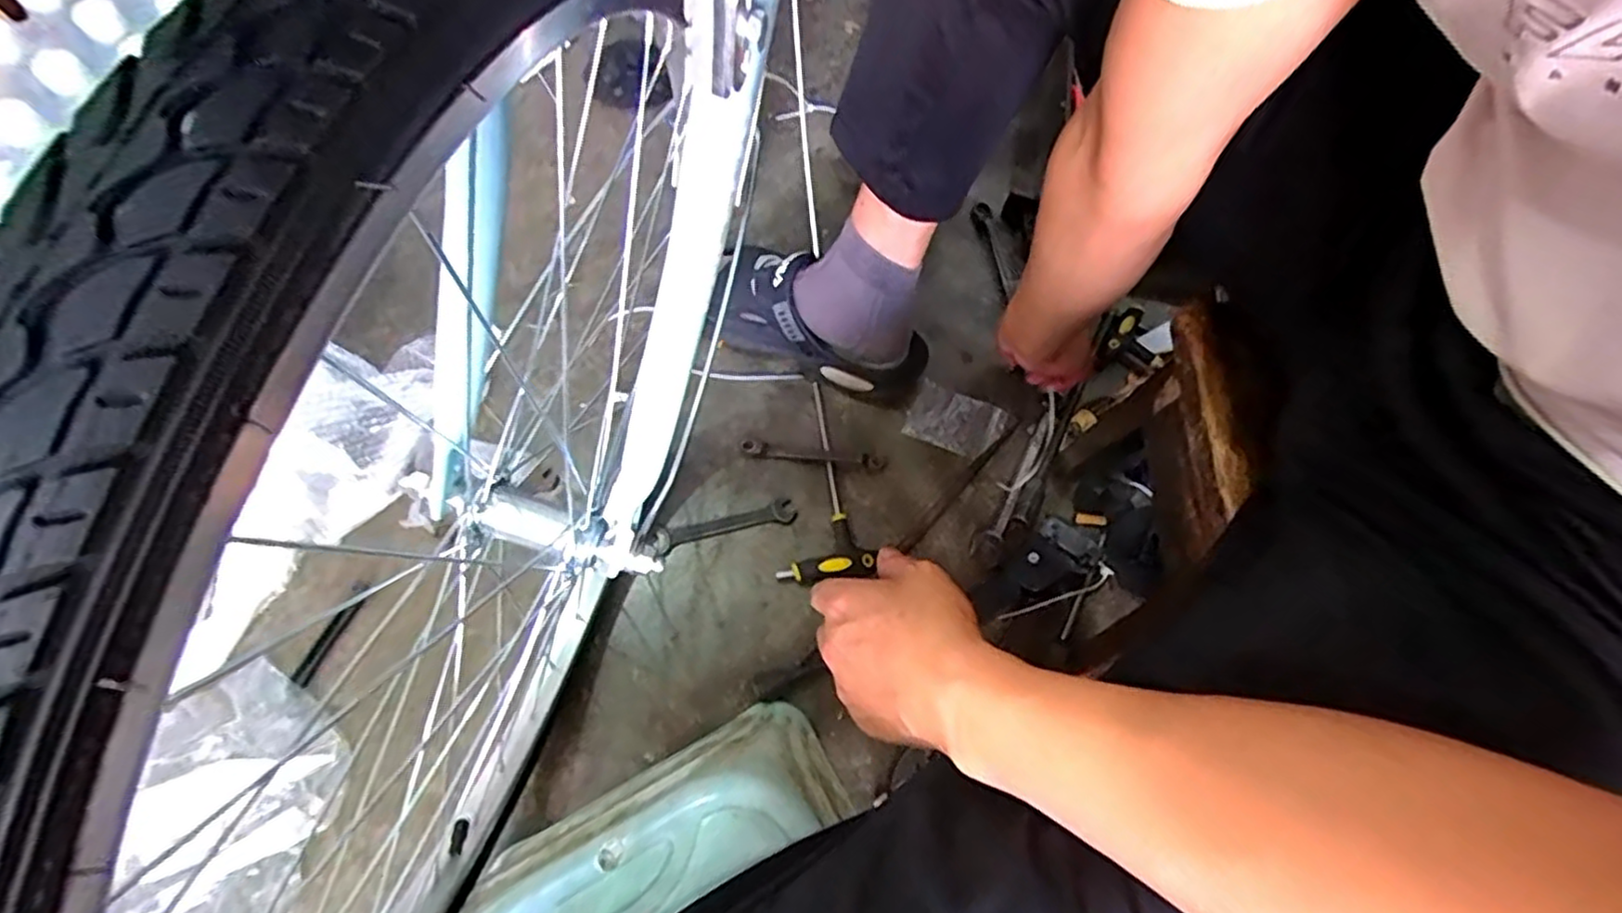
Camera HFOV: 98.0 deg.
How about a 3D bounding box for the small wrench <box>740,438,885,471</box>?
[{"bbox_3d":[0.002,-0.004,0.707,0.145,0.014,0.019,7,66,1],"label":"small wrench"}]

